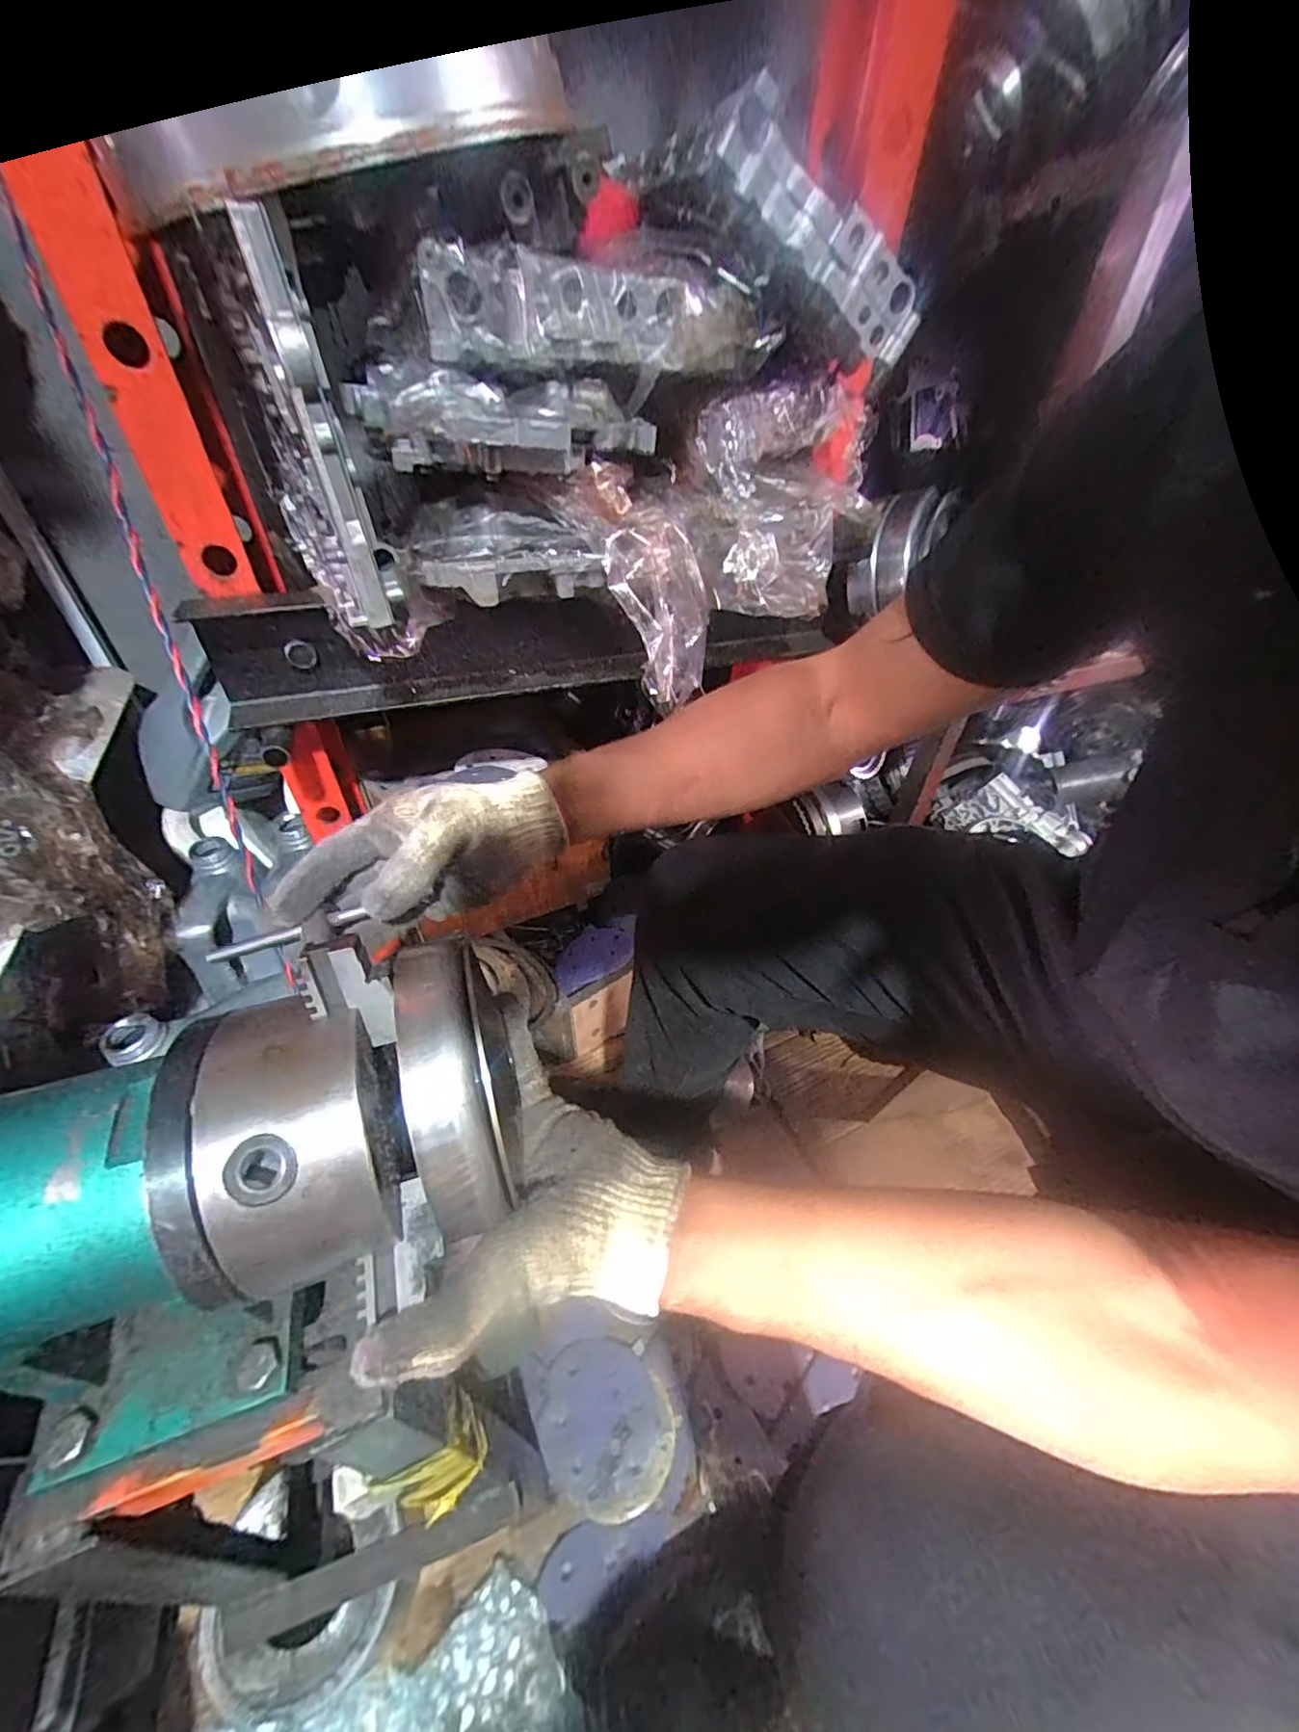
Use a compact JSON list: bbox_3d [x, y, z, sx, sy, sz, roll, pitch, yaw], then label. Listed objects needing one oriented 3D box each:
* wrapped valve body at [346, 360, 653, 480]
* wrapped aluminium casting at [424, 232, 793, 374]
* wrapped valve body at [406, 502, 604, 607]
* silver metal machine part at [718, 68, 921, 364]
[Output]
[{"bbox_3d":[-0.100,-0.310,0.413,0.182,0.052,0.104,-18,46,-21],"label":"wrapped valve body"},{"bbox_3d":[-0.037,-0.386,0.412,0.232,0.059,0.078,-10,44,-13],"label":"wrapped aluminium casting"},{"bbox_3d":[-0.106,-0.231,0.445,0.138,0.054,0.050,-6,43,-9],"label":"wrapped valve body"},{"bbox_3d":[0.121,-0.422,0.402,0.174,0.046,0.017,22,33,-29],"label":"silver metal machine part"}]

